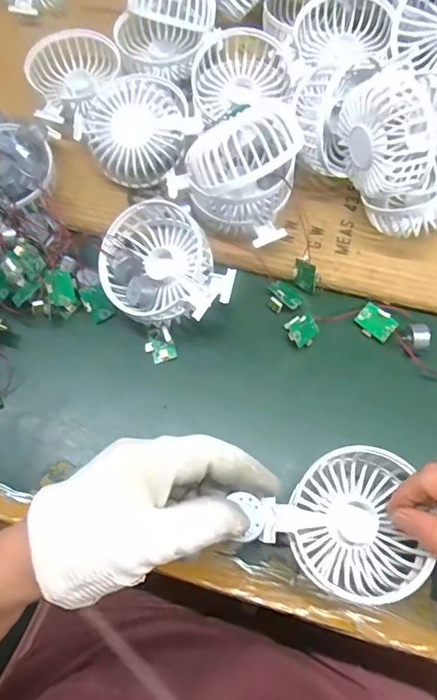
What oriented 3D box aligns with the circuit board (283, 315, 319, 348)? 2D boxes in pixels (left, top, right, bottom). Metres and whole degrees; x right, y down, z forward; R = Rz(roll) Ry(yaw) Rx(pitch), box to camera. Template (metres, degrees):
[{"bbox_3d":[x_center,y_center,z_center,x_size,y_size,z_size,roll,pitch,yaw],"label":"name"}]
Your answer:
[{"bbox_3d":[0.068,-0.016,0.398,0.028,0.015,0.023,-30,71,-11],"label":"circuit board"}]

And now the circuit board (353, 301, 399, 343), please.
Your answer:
[{"bbox_3d":[0.128,-0.022,0.400,0.030,0.004,0.025,38,92,15],"label":"circuit board"}]

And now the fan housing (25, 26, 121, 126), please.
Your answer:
[{"bbox_3d":[-0.149,-0.268,0.482,0.074,0.029,0.108,36,73,14],"label":"fan housing"}]

